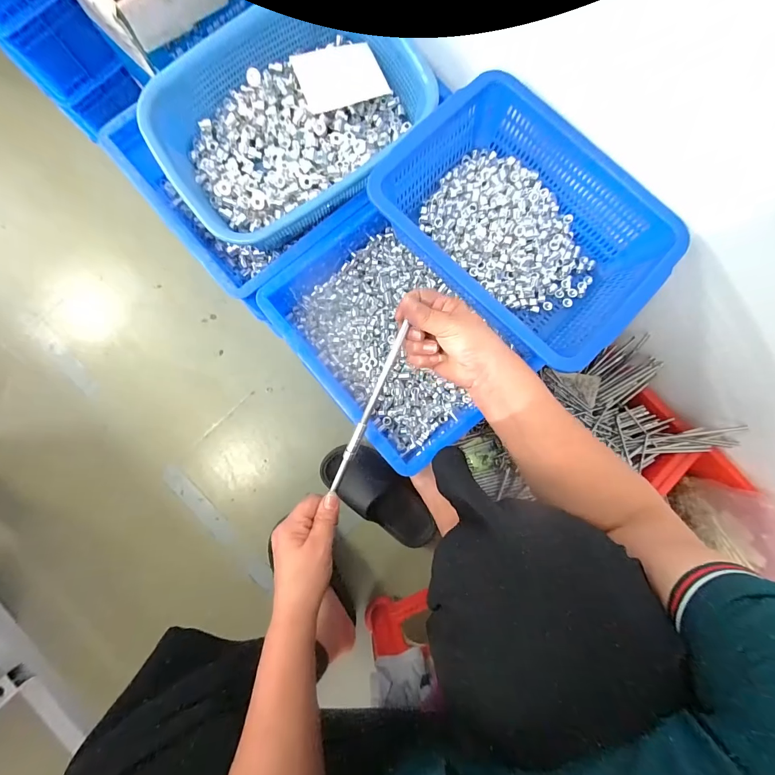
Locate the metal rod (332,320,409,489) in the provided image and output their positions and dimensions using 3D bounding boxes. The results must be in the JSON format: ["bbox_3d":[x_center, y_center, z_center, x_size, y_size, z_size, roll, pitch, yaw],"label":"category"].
[{"bbox_3d":[-0.021,0.025,0.371,0.010,0.008,0.189,24,97,1],"label":"metal rod"}]

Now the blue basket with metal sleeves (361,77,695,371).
[{"bbox_3d":[0.160,-0.188,0.429,0.303,0.094,0.226,44,84,3],"label":"blue basket with metal sleeves"}]

